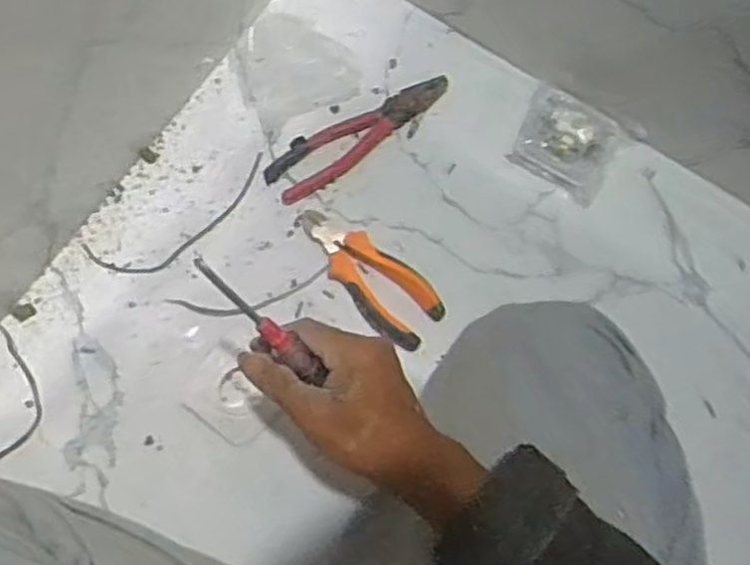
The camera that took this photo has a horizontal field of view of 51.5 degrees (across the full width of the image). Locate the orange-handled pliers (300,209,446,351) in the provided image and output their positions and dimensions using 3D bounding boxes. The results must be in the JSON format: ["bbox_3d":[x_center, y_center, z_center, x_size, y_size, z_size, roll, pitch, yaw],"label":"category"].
[{"bbox_3d":[-0.010,-0.008,0.692,0.152,0.022,0.056,39,77,9],"label":"orange-handled pliers"}]

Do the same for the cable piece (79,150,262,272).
[{"bbox_3d":[-0.172,-0.054,0.711,0.180,0.004,0.054,-29,77,-10],"label":"cable piece"}]

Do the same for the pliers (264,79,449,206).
[{"bbox_3d":[-0.015,-0.142,0.731,0.192,0.015,0.043,-35,78,-11],"label":"pliers"}]

